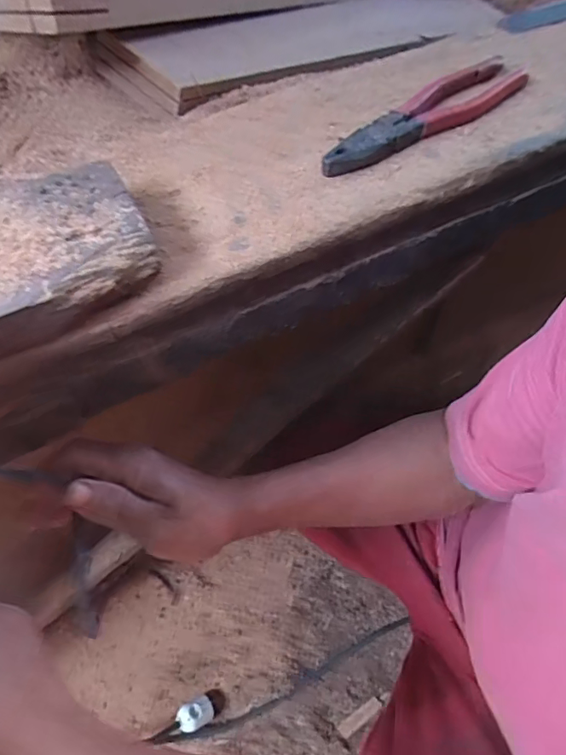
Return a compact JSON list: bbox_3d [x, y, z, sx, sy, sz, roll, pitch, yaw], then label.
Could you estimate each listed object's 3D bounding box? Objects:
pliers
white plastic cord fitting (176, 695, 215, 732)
[{"bbox_3d":[0.110,-0.204,0.407,0.202,0.018,0.046,-34,63,-15],"label":"pliers"},{"bbox_3d":[-0.122,0.472,0.746,0.050,0.029,0.033,-24,61,-10],"label":"white plastic cord fitting"}]

